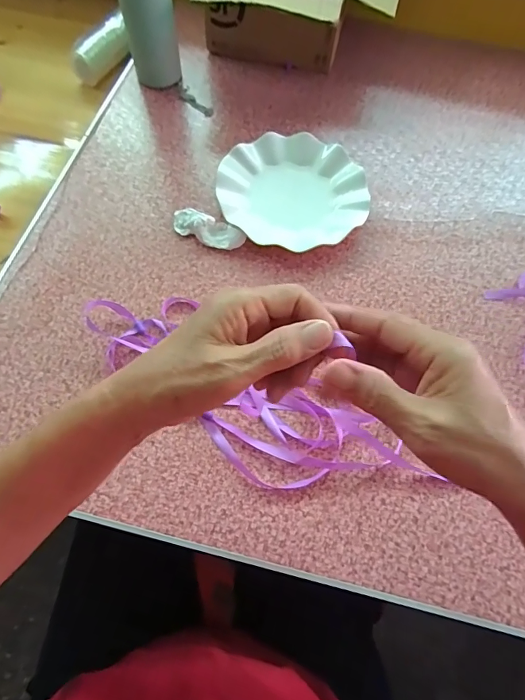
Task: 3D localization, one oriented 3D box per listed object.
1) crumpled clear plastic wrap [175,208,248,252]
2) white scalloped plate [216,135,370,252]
[{"bbox_3d":[-0.066,-0.146,0.488,0.090,0.023,0.038,22,66,7],"label":"crumpled clear plastic wrap"},{"bbox_3d":[0.039,-0.199,0.514,0.178,0.028,0.176,1,65,-2],"label":"white scalloped plate"}]

